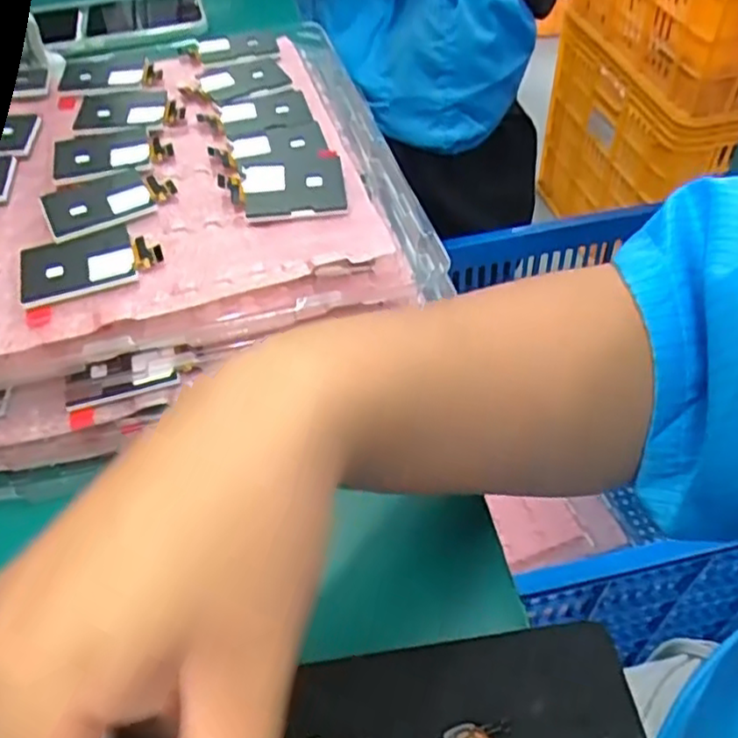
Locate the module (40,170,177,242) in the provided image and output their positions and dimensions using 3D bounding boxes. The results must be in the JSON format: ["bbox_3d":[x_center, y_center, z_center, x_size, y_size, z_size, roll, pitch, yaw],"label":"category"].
[{"bbox_3d":[-0.120,-0.079,0.323,0.056,0.004,0.039,-23,52,-16],"label":"module"}]

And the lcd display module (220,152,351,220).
[{"bbox_3d":[-0.040,-0.085,0.324,0.055,0.008,0.042,-7,49,-2],"label":"lcd display module"}]

